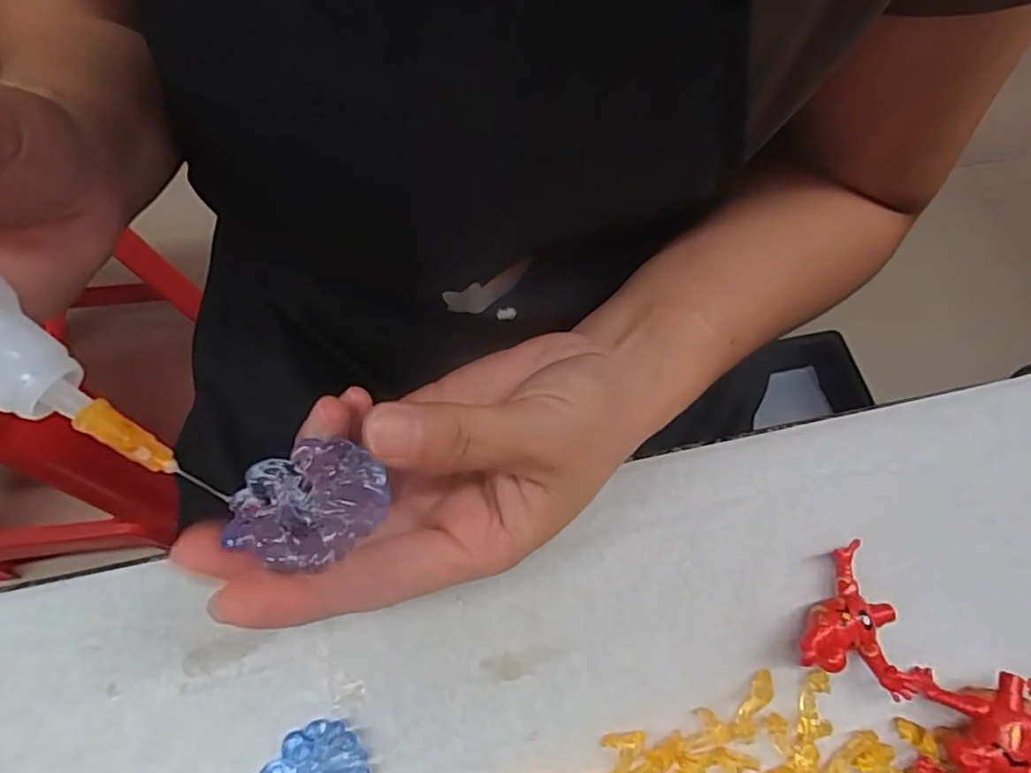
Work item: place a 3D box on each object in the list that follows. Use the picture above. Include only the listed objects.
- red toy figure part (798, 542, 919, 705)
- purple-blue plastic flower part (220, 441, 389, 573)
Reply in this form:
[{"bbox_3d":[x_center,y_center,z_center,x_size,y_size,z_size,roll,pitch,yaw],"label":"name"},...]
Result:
[{"bbox_3d":[0.121,0.083,0.213,0.035,0.014,0.045,35,69,12],"label":"red toy figure part"},{"bbox_3d":[-0.051,0.028,0.151,0.035,0.005,0.028,-34,71,-17],"label":"purple-blue plastic flower part"}]

